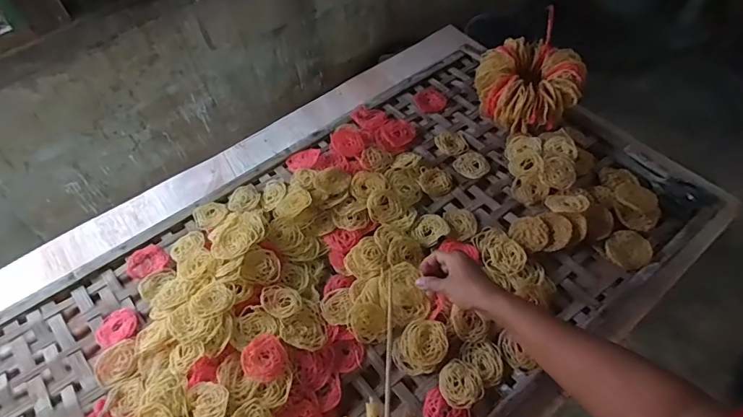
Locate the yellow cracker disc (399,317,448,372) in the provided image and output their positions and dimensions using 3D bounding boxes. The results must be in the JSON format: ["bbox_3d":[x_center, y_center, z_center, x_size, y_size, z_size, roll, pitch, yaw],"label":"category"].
[{"bbox_3d":[0.082,0.212,0.687,0.070,0.017,0.076,-2,57,3],"label":"yellow cracker disc"}]

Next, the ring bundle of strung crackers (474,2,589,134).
[{"bbox_3d":[0.315,-0.240,0.908,0.174,0.159,0.185,-23,57,-13],"label":"ring bundle of strung crackers"}]

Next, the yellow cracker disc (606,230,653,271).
[{"bbox_3d":[0.436,0.069,0.752,0.067,0.008,0.068,-6,69,15],"label":"yellow cracker disc"}]

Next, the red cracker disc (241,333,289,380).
[{"bbox_3d":[-0.159,0.221,0.655,0.061,0.015,0.065,-2,57,3],"label":"red cracker disc"}]

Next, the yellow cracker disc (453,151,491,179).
[{"bbox_3d":[0.202,-0.089,0.884,0.061,0.008,0.068,-33,61,-16],"label":"yellow cracker disc"}]

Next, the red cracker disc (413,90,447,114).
[{"bbox_3d":[0.134,-0.244,1.006,0.067,0.004,0.072,-2,57,3],"label":"red cracker disc"}]

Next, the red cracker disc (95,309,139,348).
[{"bbox_3d":[-0.419,0.197,0.733,0.062,0.010,0.068,2,43,-2],"label":"red cracker disc"}]

